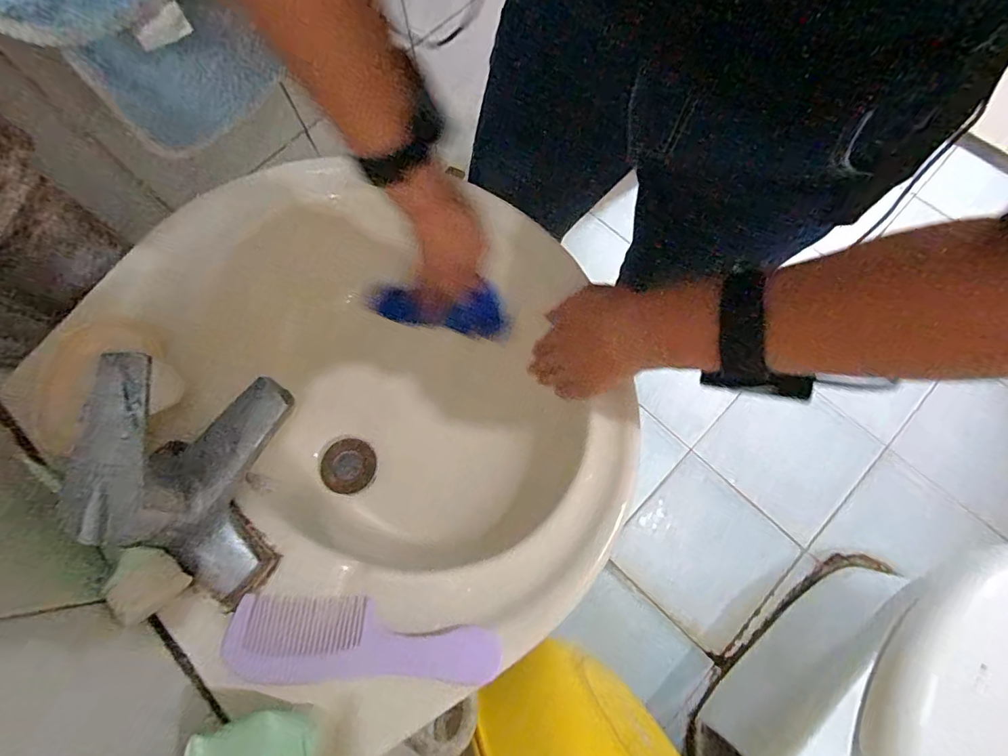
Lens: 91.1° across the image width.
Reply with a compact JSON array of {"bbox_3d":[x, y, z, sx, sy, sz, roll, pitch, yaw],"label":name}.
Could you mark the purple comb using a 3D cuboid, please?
[{"bbox_3d":[-0.097,0.177,0.338,0.181,0.006,0.053,0,44,0],"label":"purple comb"}]

